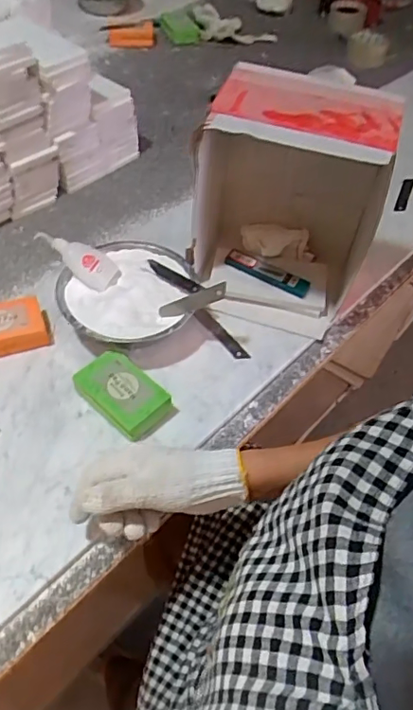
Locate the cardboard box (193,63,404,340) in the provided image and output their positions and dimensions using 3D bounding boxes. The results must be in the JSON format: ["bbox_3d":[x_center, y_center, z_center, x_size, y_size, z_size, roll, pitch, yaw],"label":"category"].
[{"bbox_3d":[0.094,-0.176,0.617,0.194,0.230,0.164,19,55,10],"label":"cardboard box"}]

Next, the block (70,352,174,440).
[{"bbox_3d":[-0.089,0.043,0.575,0.097,0.034,0.062,40,61,23],"label":"block"}]

